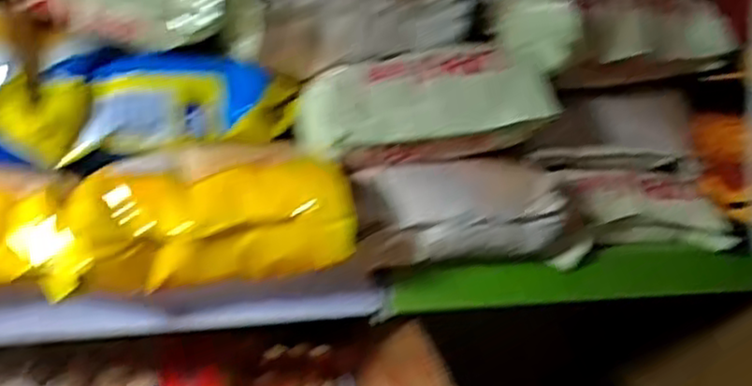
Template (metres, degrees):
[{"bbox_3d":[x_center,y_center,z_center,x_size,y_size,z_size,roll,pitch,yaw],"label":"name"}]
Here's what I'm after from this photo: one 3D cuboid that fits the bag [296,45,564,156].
[{"bbox_3d":[0.036,-0.066,0.521,0.175,0.068,0.041,0,14,-8],"label":"bag"}]

